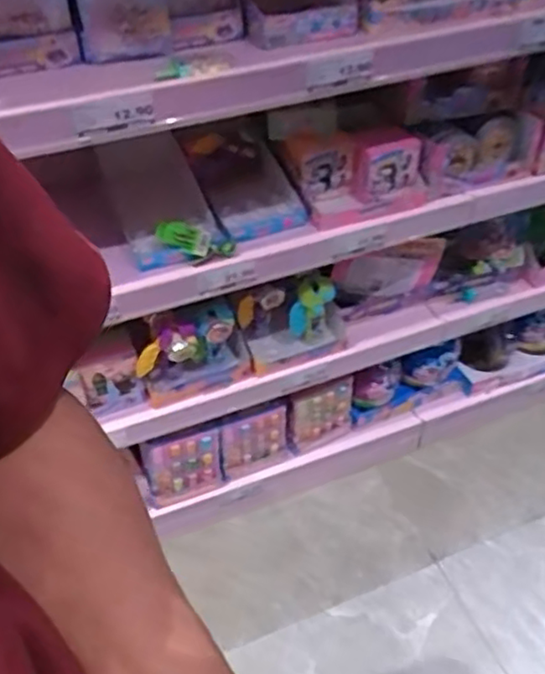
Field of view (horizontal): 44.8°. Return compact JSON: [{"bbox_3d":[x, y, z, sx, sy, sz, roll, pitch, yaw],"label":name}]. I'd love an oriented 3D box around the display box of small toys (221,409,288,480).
[{"bbox_3d":[-0.030,0.210,1.330,0.149,0.163,0.023,-23,47,-21],"label":"display box of small toys"}]

